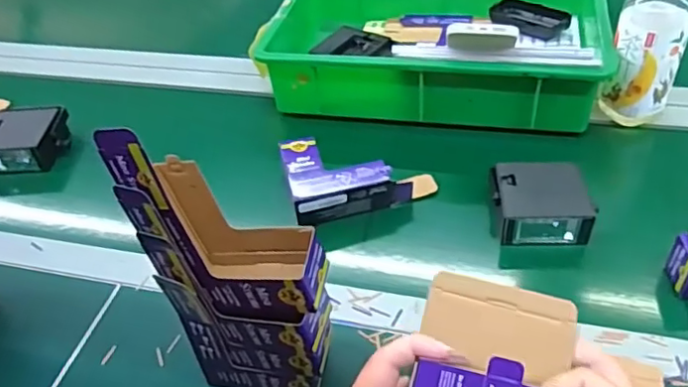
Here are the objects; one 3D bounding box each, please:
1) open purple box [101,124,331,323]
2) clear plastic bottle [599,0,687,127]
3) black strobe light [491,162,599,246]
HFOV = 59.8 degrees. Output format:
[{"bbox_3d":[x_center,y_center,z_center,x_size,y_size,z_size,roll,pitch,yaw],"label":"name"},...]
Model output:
[{"bbox_3d":[-0.074,0.021,0.395,0.111,0.163,0.058,5,45,13],"label":"open purple box"},{"bbox_3d":[0.336,-0.158,0.664,0.072,0.188,0.057,18,49,24],"label":"clear plastic bottle"},{"bbox_3d":[0.198,0.009,0.609,0.091,0.048,0.076,0,45,8],"label":"black strobe light"}]

